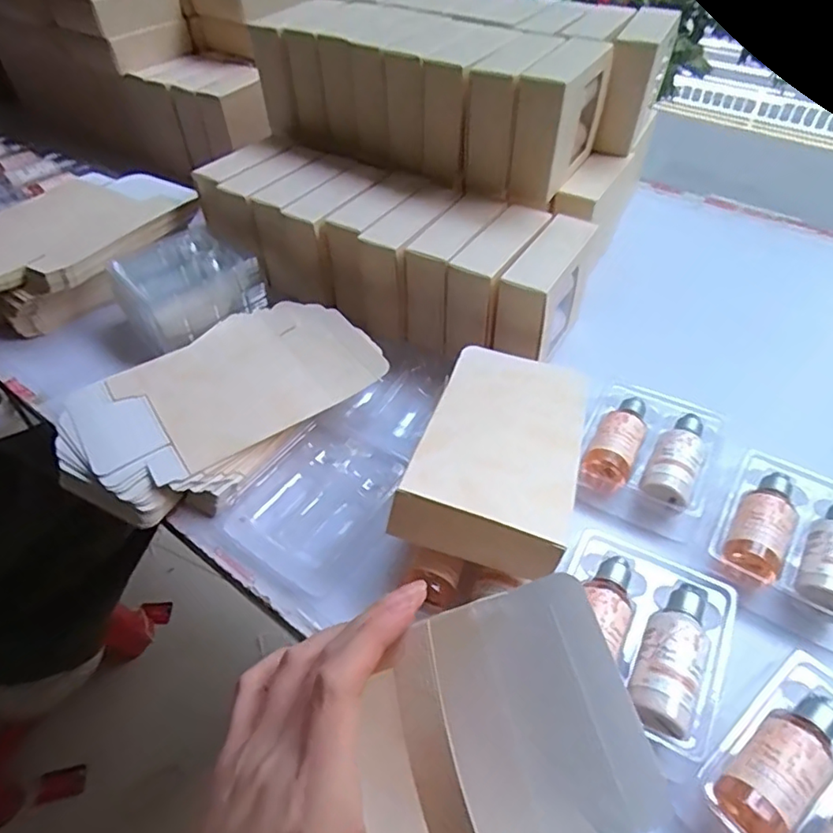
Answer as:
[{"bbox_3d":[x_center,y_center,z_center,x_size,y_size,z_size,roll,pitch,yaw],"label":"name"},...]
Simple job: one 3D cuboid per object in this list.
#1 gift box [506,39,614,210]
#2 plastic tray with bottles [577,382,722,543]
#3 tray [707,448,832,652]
[{"bbox_3d":[0.118,-0.241,0.476,0.044,0.092,0.116,23,51,21],"label":"gift box"},{"bbox_3d":[0.159,0.022,0.396,0.081,0.032,0.104,21,50,19],"label":"plastic tray with bottles"},{"bbox_3d":[0.227,0.072,0.348,0.082,0.029,0.104,26,52,22],"label":"tray"}]

